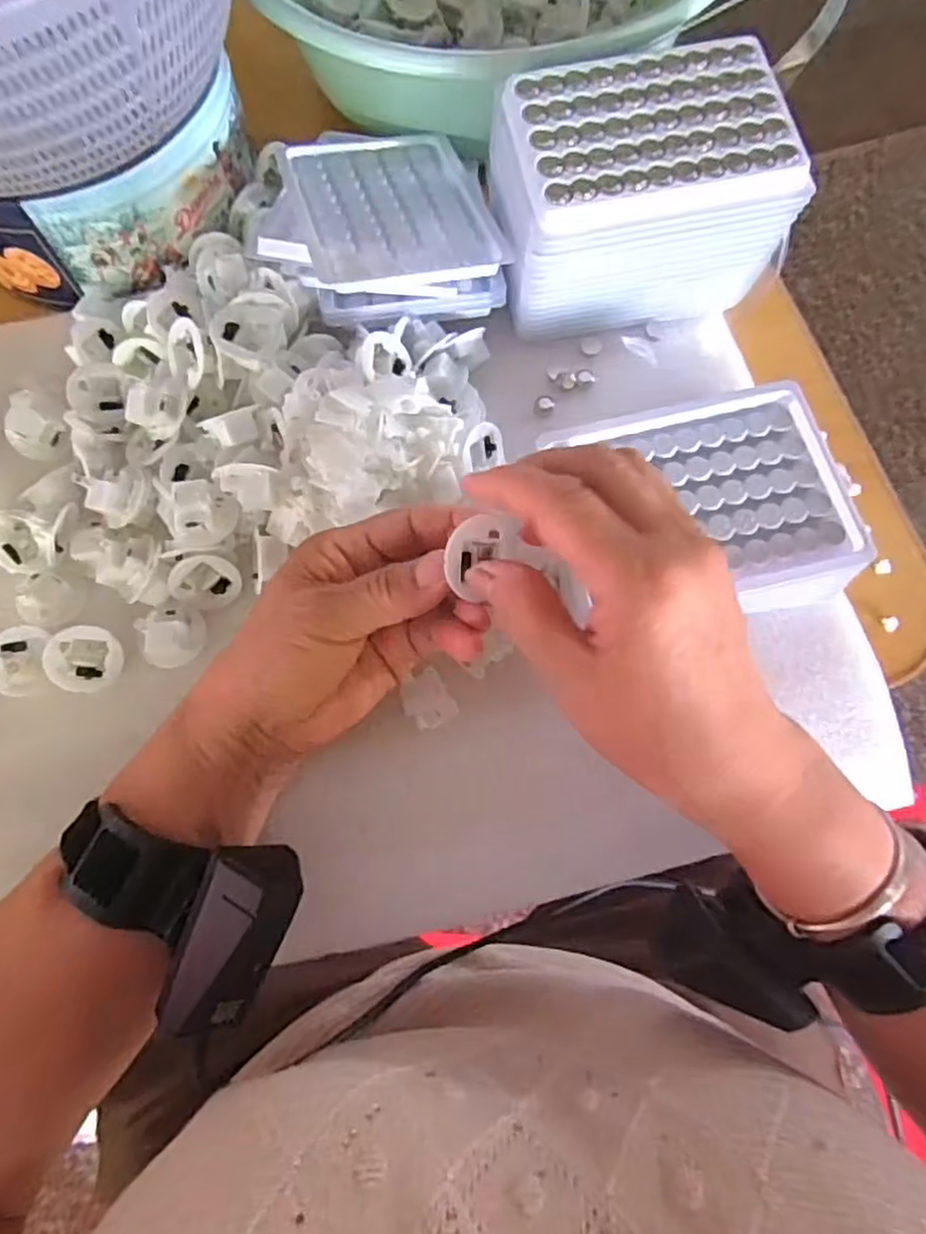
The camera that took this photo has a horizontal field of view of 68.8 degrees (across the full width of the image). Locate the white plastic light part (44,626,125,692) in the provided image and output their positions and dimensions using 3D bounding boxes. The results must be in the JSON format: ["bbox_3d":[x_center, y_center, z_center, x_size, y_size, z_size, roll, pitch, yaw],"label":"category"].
[{"bbox_3d":[-0.182,0.019,0.327,0.032,0.017,0.032,26,93,-23],"label":"white plastic light part"}]

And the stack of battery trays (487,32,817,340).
[{"bbox_3d":[0.085,-0.207,0.344,0.136,0.083,0.094,-9,74,-1],"label":"stack of battery trays"}]

